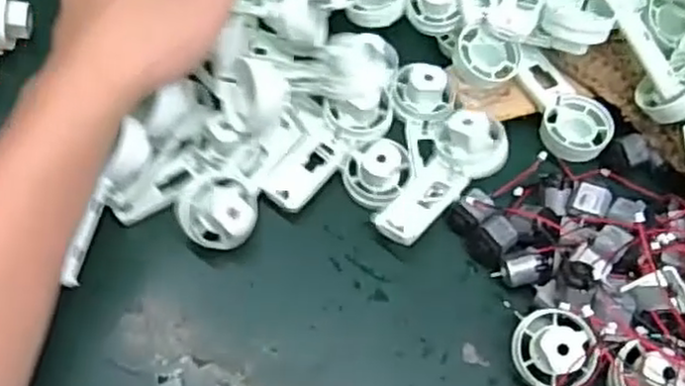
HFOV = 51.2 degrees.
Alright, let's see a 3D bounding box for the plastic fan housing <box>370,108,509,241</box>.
[{"bbox_3d":[0.054,-0.008,0.399,0.037,0.023,0.090,39,77,18],"label":"plastic fan housing"}]

